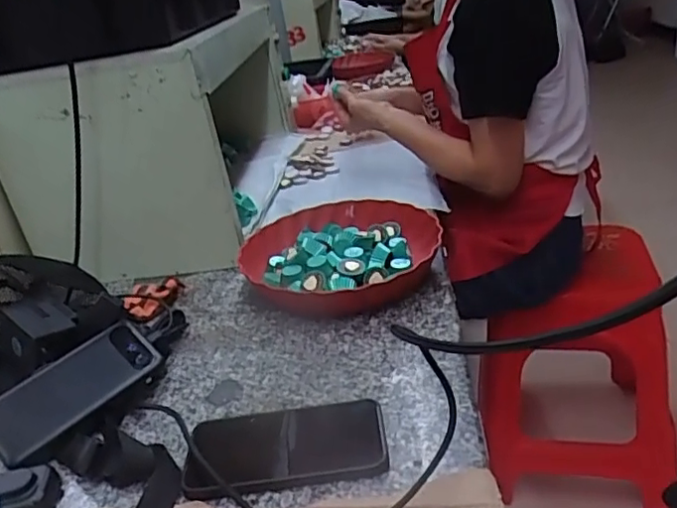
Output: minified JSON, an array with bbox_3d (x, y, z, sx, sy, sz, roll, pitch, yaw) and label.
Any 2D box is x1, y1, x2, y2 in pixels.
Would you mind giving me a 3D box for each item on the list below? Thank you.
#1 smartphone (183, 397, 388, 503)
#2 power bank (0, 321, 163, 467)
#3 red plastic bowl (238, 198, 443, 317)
[{"bbox_3d":[-0.043,0.158,0.494,0.160,0.015,0.080,-10,27,0],"label":"smartphone"},{"bbox_3d":[-0.246,0.125,0.555,0.069,0.020,0.152,39,52,23],"label":"power bank"},{"bbox_3d":[0.008,0.005,0.759,0.233,0.060,0.249,-8,27,4],"label":"red plastic bowl"}]

